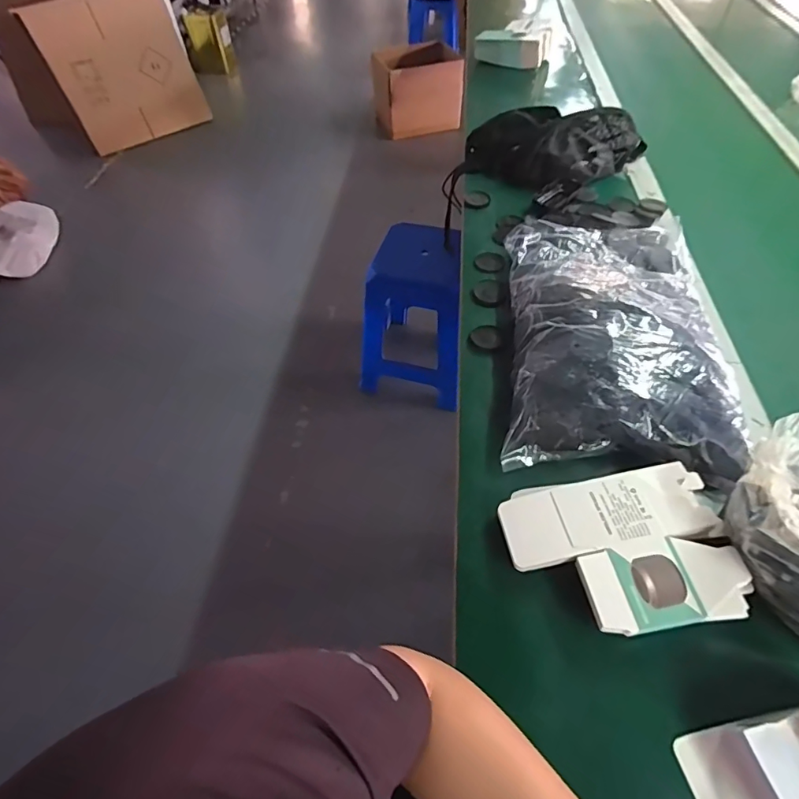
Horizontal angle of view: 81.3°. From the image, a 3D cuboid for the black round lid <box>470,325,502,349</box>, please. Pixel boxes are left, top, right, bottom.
[{"bbox_3d":[0.130,-0.094,0.706,0.044,0.015,0.050,5,53,6],"label":"black round lid"}]

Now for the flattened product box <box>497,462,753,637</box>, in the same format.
[{"bbox_3d":[0.218,0.148,0.469,0.207,0.023,0.152,-9,52,7],"label":"flattened product box"}]

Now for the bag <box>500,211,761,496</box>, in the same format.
[{"bbox_3d":[0.298,-0.123,0.669,0.274,0.092,0.490,6,53,7],"label":"bag"}]

